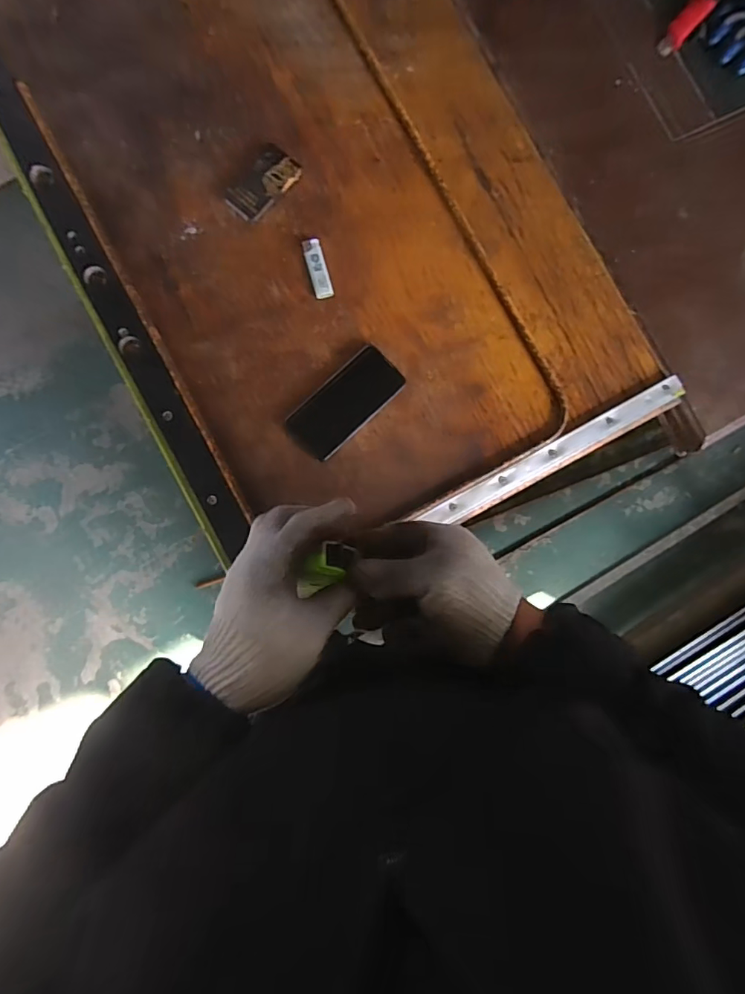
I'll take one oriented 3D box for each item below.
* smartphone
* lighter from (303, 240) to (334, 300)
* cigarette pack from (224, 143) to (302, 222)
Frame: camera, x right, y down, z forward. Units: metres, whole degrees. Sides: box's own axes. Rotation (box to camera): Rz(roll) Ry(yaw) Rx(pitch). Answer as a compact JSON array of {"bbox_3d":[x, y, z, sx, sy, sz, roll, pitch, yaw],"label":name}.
[{"bbox_3d":[-0.035,-0.123,0.647,0.158,0.007,0.073,-44,89,-9],"label":"smartphone"},{"bbox_3d":[-0.073,-0.305,0.661,0.025,0.010,0.084,-15,85,-7],"label":"lighter"},{"bbox_3d":[-0.146,-0.418,0.661,0.060,0.017,0.104,37,81,0],"label":"cigarette pack"}]

